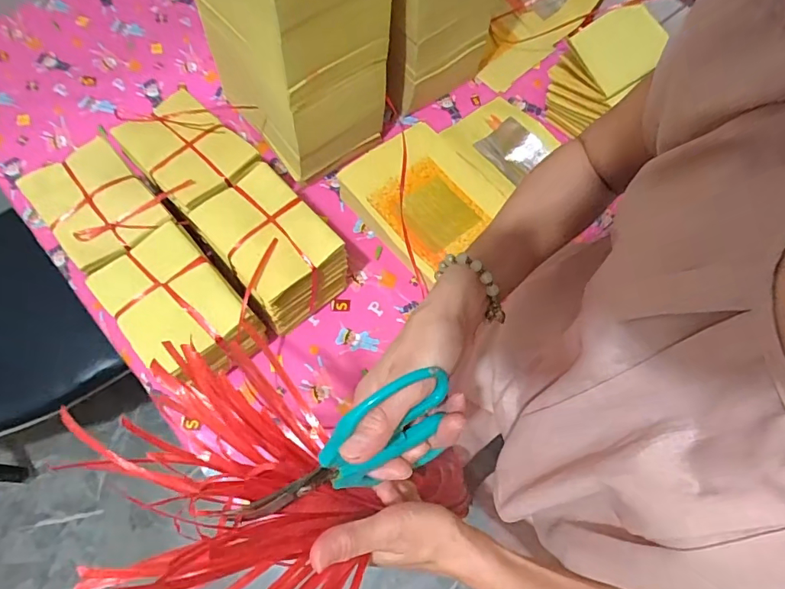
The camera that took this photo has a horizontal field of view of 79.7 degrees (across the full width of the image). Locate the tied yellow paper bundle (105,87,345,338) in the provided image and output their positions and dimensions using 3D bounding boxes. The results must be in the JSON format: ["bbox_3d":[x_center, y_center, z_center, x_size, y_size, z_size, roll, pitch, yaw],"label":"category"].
[{"bbox_3d":[-0.215,-0.111,0.654,0.122,0.140,0.327,-42,76,-17],"label":"tied yellow paper bundle"}]

